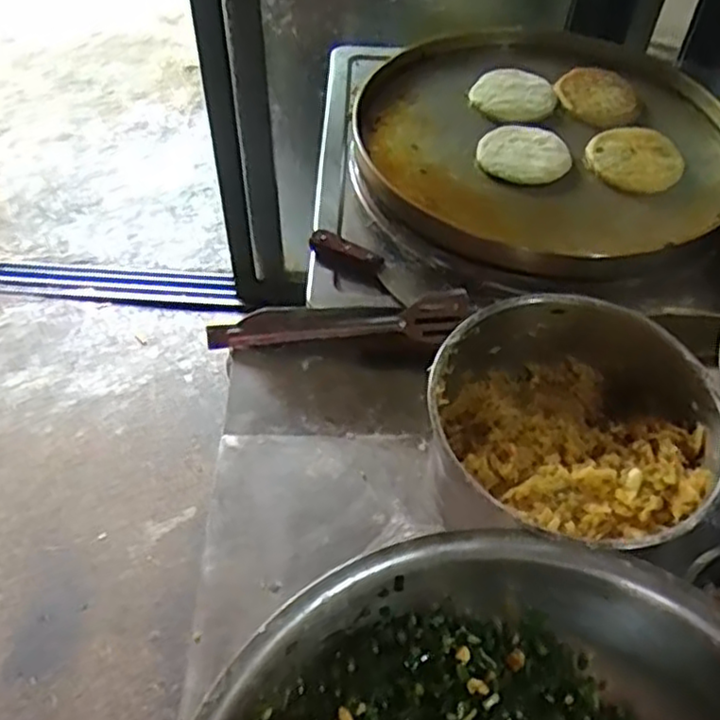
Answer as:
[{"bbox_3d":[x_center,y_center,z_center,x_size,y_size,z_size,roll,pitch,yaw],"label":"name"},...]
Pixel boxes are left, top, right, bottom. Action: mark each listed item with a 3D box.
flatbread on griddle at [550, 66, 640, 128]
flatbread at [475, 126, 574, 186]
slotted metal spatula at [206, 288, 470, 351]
[{"bbox_3d":[0.351,-0.388,1.049,0.104,0.008,0.124,-38,69,-15],"label":"flatbread on griddle"},{"bbox_3d":[0.220,-0.277,0.961,0.120,0.031,0.104,7,52,4],"label":"flatbread"},{"bbox_3d":[-0.023,-0.038,0.678,0.242,0.053,0.030,1,50,-1],"label":"slotted metal spatula"}]

